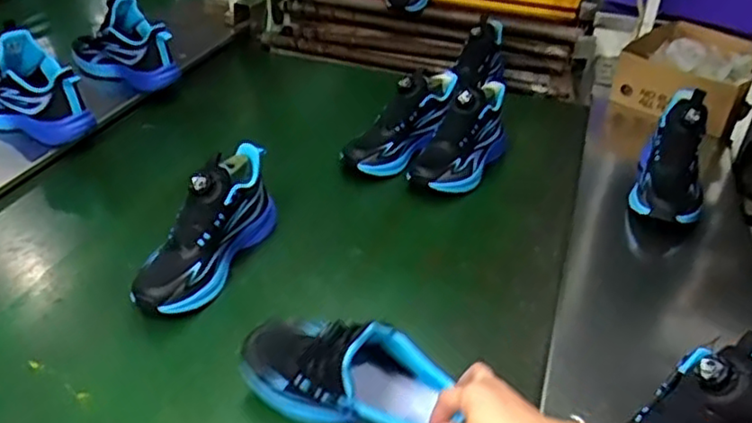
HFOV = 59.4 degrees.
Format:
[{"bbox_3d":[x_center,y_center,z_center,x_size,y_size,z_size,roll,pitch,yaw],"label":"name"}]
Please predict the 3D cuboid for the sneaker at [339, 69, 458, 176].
[{"bbox_3d":[0.047,-0.146,1.058,0.096,0.095,0.229,33,73,35],"label":"sneaker"}]

